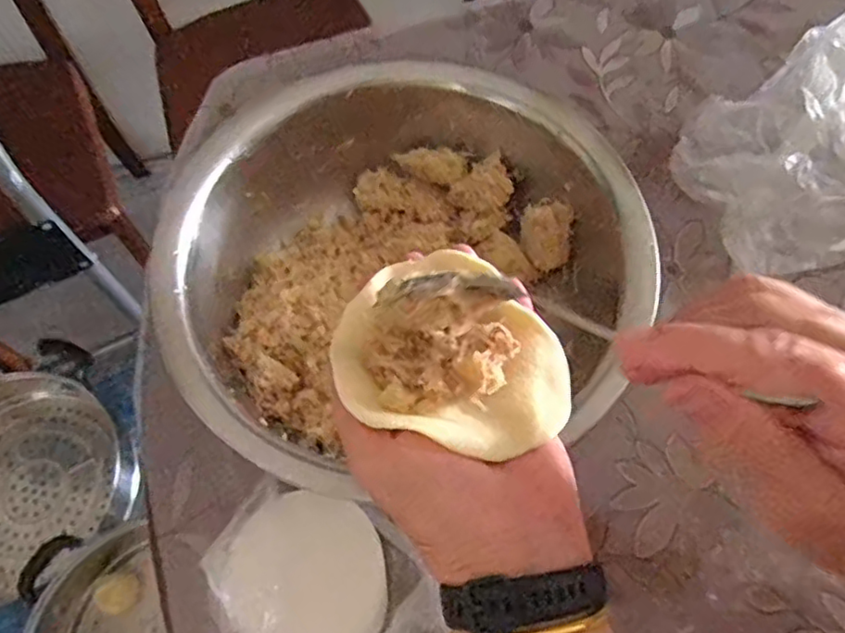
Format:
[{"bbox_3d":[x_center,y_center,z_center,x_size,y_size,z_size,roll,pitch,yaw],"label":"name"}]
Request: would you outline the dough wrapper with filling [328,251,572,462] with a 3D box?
[{"bbox_3d":[0.013,0.020,0.291,0.109,0.027,0.072,19,67,8],"label":"dough wrapper with filling"}]

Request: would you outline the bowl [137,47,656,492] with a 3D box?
[{"bbox_3d":[-0.015,-0.047,0.473,0.307,0.104,0.287,0,65,0],"label":"bowl"}]

